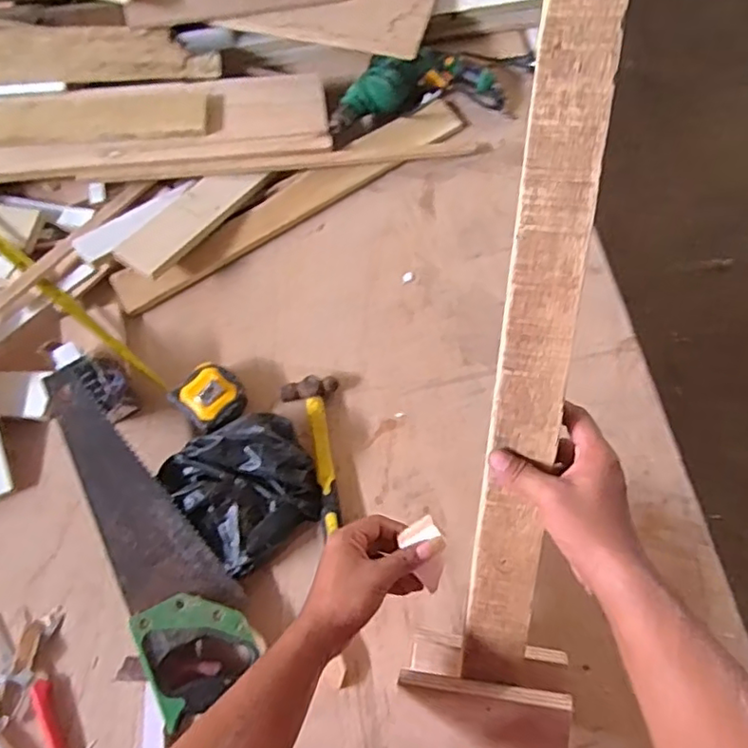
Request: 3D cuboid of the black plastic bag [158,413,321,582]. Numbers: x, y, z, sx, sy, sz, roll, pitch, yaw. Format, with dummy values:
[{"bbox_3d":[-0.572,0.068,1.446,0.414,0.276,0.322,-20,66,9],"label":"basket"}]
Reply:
[{"bbox_3d":[-0.150,0.131,0.736,0.157,0.065,0.166,-39,72,-13],"label":"black plastic bag"}]

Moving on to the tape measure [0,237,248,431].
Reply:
[{"bbox_3d":[-0.415,-0.109,0.858,0.599,0.041,0.083,35,73,15],"label":"tape measure"}]

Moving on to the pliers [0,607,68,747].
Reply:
[{"bbox_3d":[-0.399,0.345,0.669,0.151,0.051,0.163,0,68,2],"label":"pliers"}]

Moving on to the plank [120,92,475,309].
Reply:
[{"bbox_3d":[-0.117,-0.265,0.926,0.580,0.021,0.075,-33,70,-11],"label":"plank"}]

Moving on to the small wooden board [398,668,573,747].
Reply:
[{"bbox_3d":[0.101,0.323,0.567,0.154,0.015,0.082,7,99,8],"label":"small wooden board"}]

